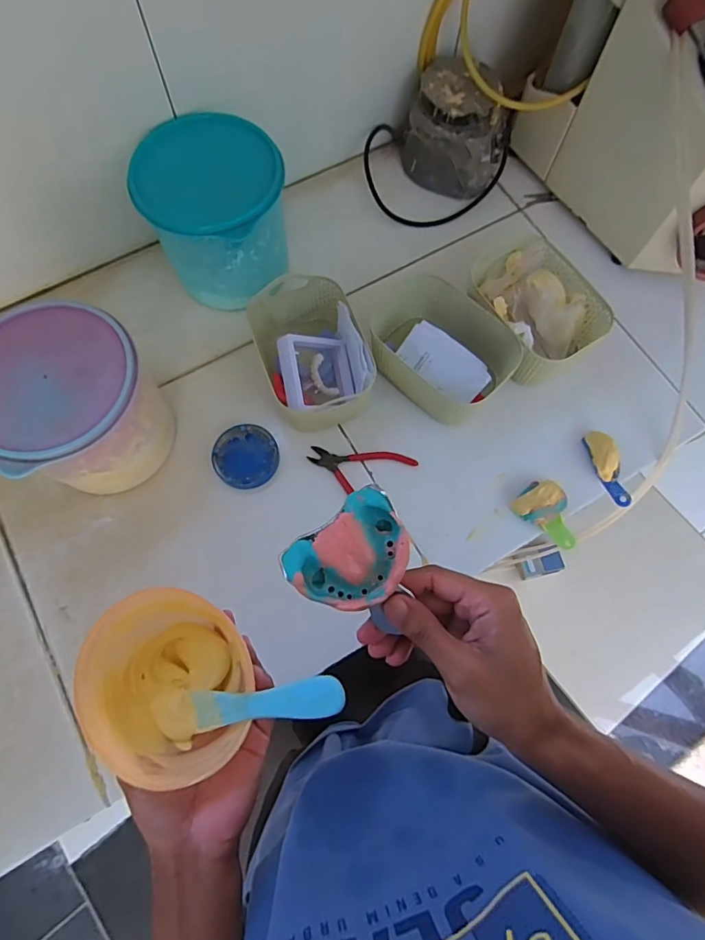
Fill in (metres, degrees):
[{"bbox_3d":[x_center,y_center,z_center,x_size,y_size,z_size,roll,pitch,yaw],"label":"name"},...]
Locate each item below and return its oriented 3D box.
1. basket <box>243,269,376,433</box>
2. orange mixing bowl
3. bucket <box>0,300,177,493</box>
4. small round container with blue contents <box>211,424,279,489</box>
[{"bbox_3d":[-0.050,-0.138,0.601,0.116,0.088,0.187,-19,73,-6],"label":"basket"},{"bbox_3d":[-0.131,0.153,0.365,0.101,0.069,0.127,-37,76,-12],"label":"orange mixing bowl"},{"bbox_3d":[-0.287,-0.062,0.537,0.149,0.157,0.158,0,72,0],"label":"bucket"},{"bbox_3d":[-0.129,-0.017,0.603,0.076,0.014,0.074,0,72,0],"label":"small round container with blue contents"}]

